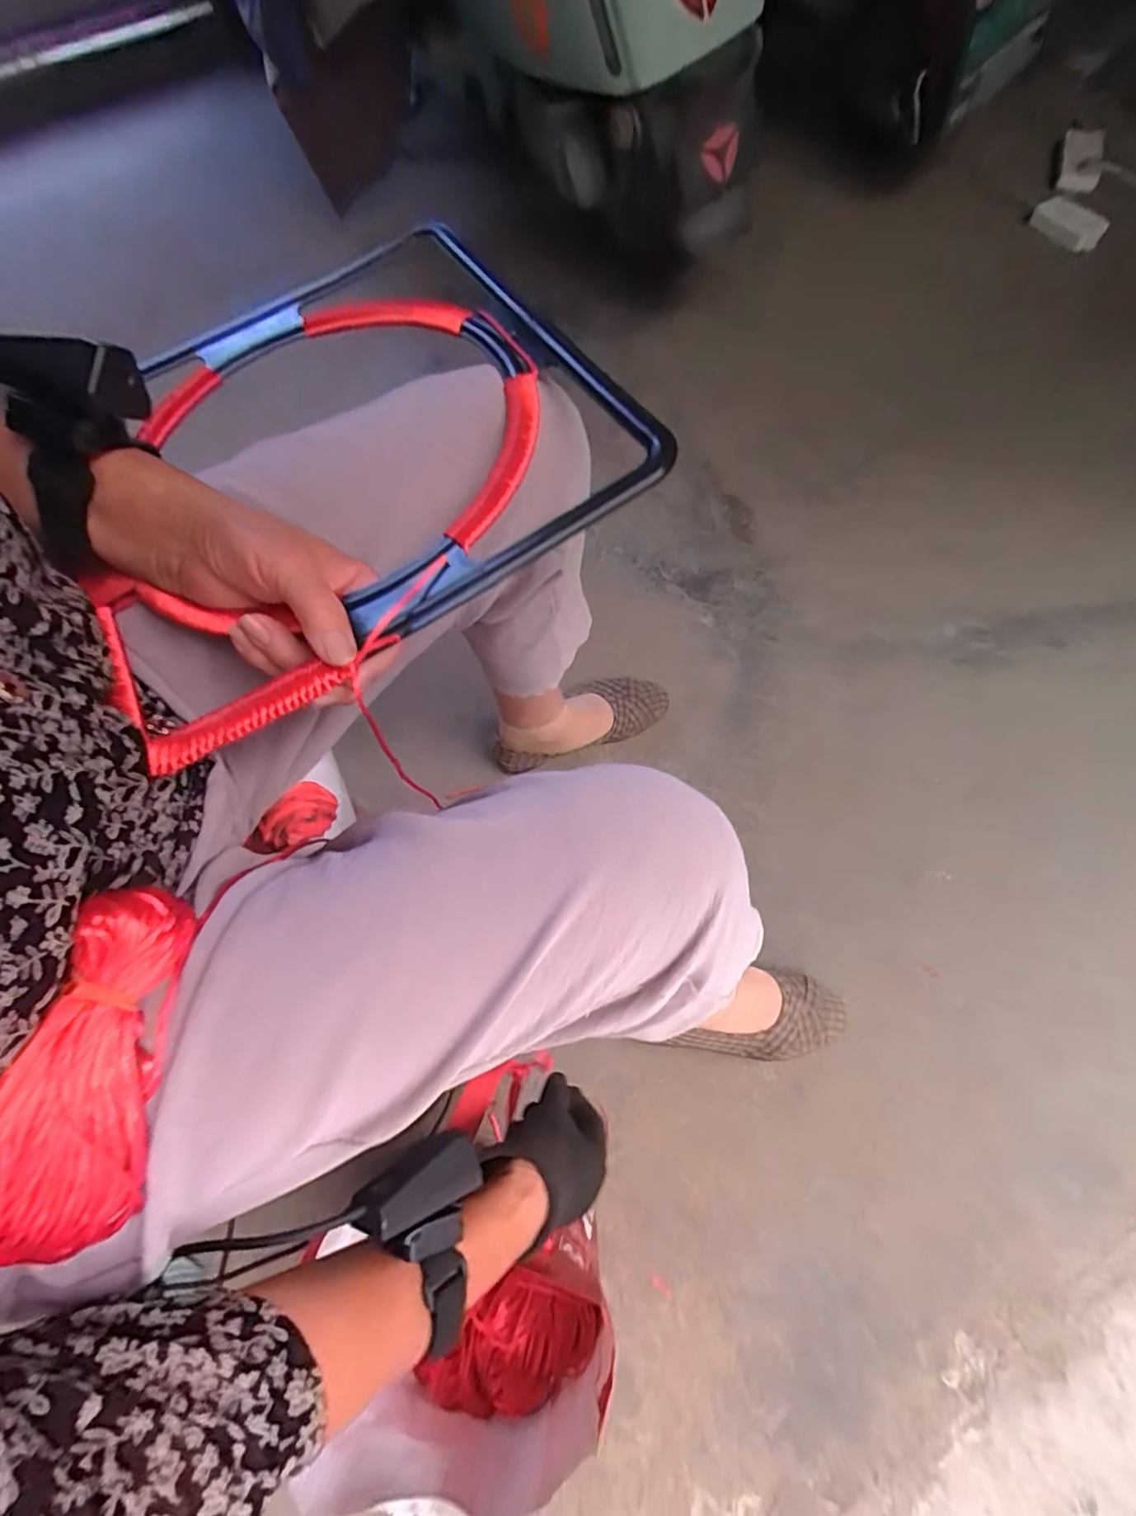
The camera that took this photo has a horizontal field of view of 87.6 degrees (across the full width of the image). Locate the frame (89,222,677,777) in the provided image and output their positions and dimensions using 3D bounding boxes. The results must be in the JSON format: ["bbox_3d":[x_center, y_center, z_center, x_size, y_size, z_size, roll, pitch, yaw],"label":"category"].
[{"bbox_3d":[-0.144,-0.190,0.353,0.304,0.068,0.315,-29,70,-11],"label":"frame"}]

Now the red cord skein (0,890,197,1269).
[{"bbox_3d":[-0.189,0.114,0.219,0.040,0.058,0.125,-8,70,40],"label":"red cord skein"}]

